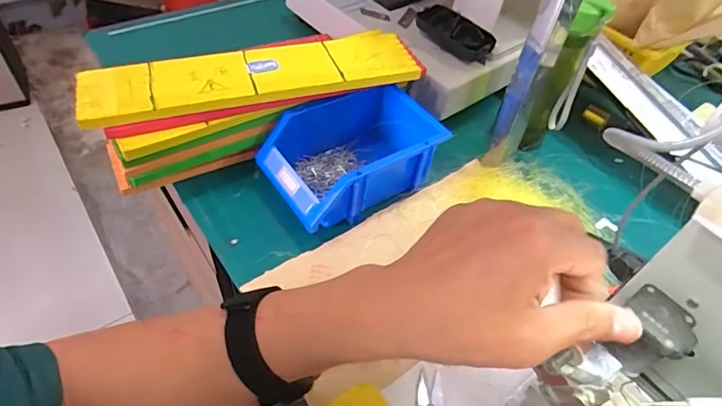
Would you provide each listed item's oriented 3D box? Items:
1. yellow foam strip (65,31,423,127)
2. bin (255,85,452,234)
[{"bbox_3d":[-0.113,-0.143,0.510,0.344,0.016,0.089,-12,53,-16],"label":"yellow foam strip"},{"bbox_3d":[-0.008,-0.058,0.534,0.188,0.075,0.127,-24,57,-23],"label":"bin"}]

